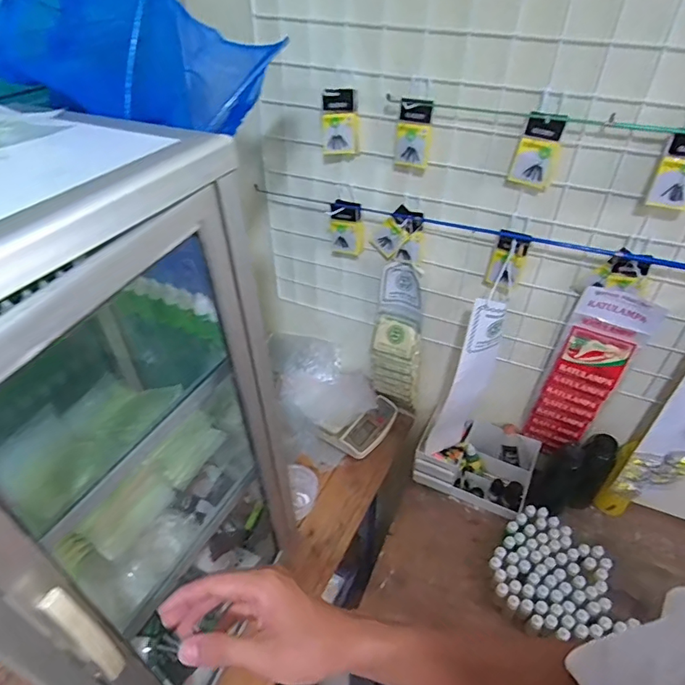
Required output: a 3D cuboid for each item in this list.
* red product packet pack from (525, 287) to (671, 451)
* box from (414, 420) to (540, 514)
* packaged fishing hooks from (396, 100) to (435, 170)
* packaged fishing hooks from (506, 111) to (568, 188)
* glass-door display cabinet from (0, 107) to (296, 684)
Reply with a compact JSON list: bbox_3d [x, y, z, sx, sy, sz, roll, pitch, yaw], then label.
[{"bbox_3d":[0.428,0.069,0.859,0.119,0.371,0.021,18,43,19],"label":"red product packet pack"},{"bbox_3d":[0.285,0.251,1.029,0.228,0.097,0.141,19,44,20],"label":"box"},{"bbox_3d":[0.107,-0.312,0.726,0.049,0.097,0.019,8,39,9],"label":"packaged fishing hooks"},{"bbox_3d":[0.273,-0.269,0.678,0.056,0.101,0.028,17,43,18],"label":"packaged fishing hooks"},{"bbox_3d":[-0.276,0.123,0.535,0.327,0.626,0.350,19,44,20],"label":"glass-door display cabinet"}]

